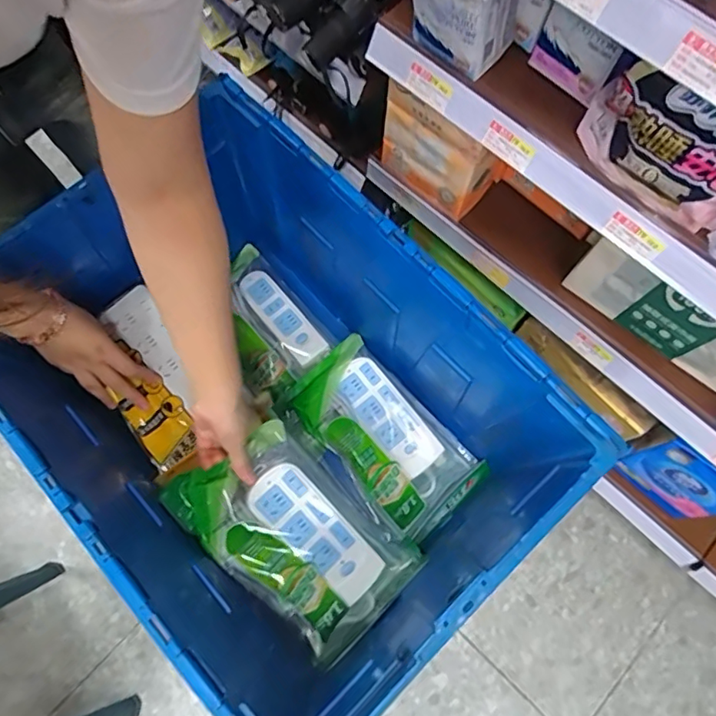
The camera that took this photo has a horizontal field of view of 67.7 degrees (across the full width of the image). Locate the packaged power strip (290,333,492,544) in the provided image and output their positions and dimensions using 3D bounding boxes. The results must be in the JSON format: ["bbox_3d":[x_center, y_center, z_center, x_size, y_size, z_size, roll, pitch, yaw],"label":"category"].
[{"bbox_3d":[0.036,0.116,0.756,0.159,0.058,0.293,-43,78,-12],"label":"packaged power strip"}]

